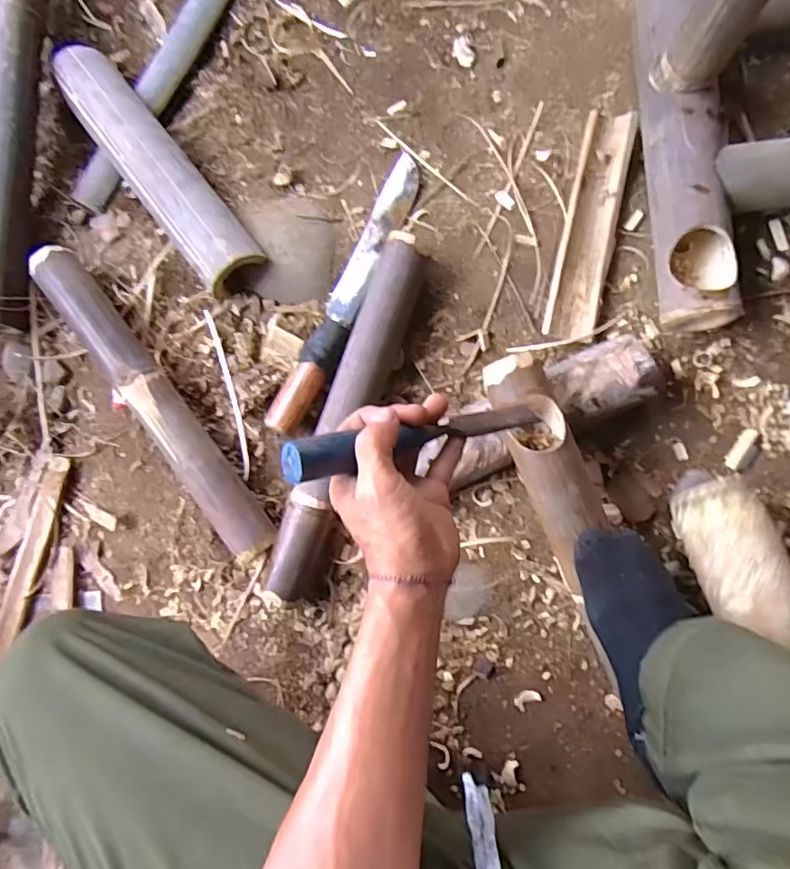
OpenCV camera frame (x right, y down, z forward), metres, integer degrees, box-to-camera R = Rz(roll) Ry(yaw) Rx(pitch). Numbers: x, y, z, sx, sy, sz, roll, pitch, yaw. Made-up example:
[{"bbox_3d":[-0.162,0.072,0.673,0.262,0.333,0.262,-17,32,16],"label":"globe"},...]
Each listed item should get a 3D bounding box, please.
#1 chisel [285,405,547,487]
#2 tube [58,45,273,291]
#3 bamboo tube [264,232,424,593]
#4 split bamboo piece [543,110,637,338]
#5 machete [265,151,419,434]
[{"bbox_3d":[0.025,0.003,0.377,0.024,0.221,0.027,-19,81,50],"label":"chisel"},{"bbox_3d":[-0.281,-0.312,0.619,0.073,0.052,0.351,-38,83,3],"label":"tube"},{"bbox_3d":[-0.050,-0.017,0.572,0.058,0.055,0.399,18,88,8],"label":"bamboo tube"},{"bbox_3d":[0.210,-0.222,0.573,0.053,0.028,0.241,13,87,7],"label":"split bamboo piece"},{"bbox_3d":[-0.052,-0.161,0.601,0.044,0.034,0.343,24,89,8],"label":"machete"}]

